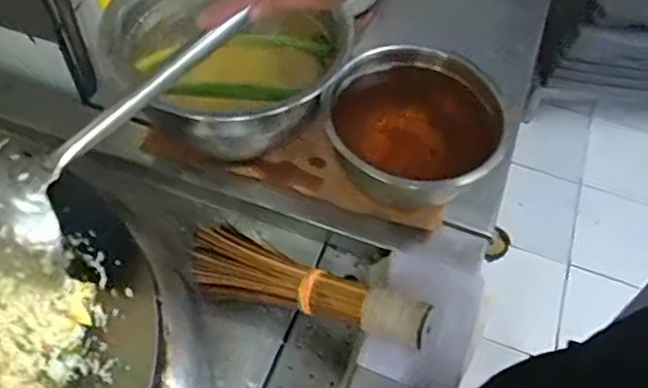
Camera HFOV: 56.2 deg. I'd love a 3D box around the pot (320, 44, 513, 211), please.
[{"bbox_3d":[0.106,-0.073,0.732,0.204,0.117,0.210,2,55,-2],"label":"pot"}]

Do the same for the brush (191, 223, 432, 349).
[{"bbox_3d":[-0.018,0.095,0.670,0.278,0.050,0.089,15,54,26],"label":"brush"}]

